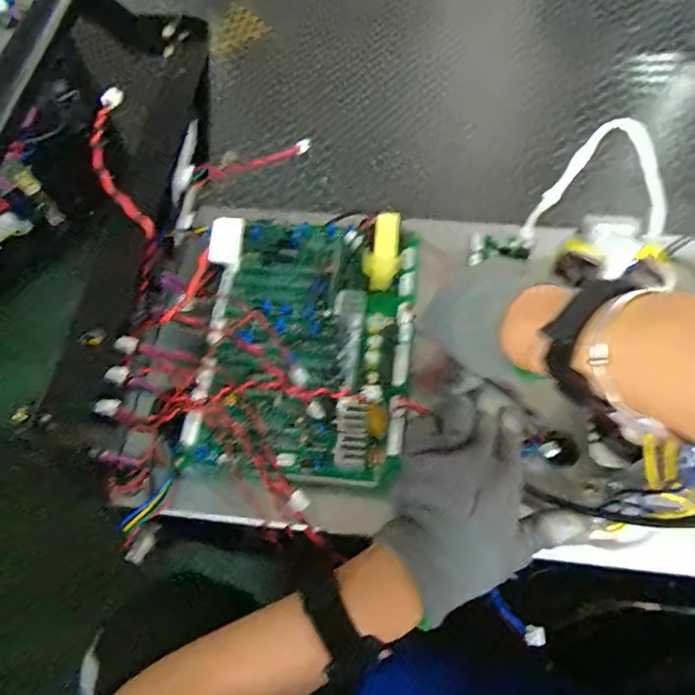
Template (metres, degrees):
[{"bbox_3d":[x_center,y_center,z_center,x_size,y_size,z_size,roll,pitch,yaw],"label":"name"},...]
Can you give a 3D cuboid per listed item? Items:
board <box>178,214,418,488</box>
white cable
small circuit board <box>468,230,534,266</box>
[{"bbox_3d":[-0.035,-0.017,0.433,0.182,0.050,0.238,5,63,5],"label":"board"},{"bbox_3d":[0.209,-0.126,0.424,0.106,0.096,0.048,9,64,6],"label":"white cable"},{"bbox_3d":[0.139,-0.090,0.477,0.054,0.016,0.031,-1,60,28],"label":"small circuit board"}]

